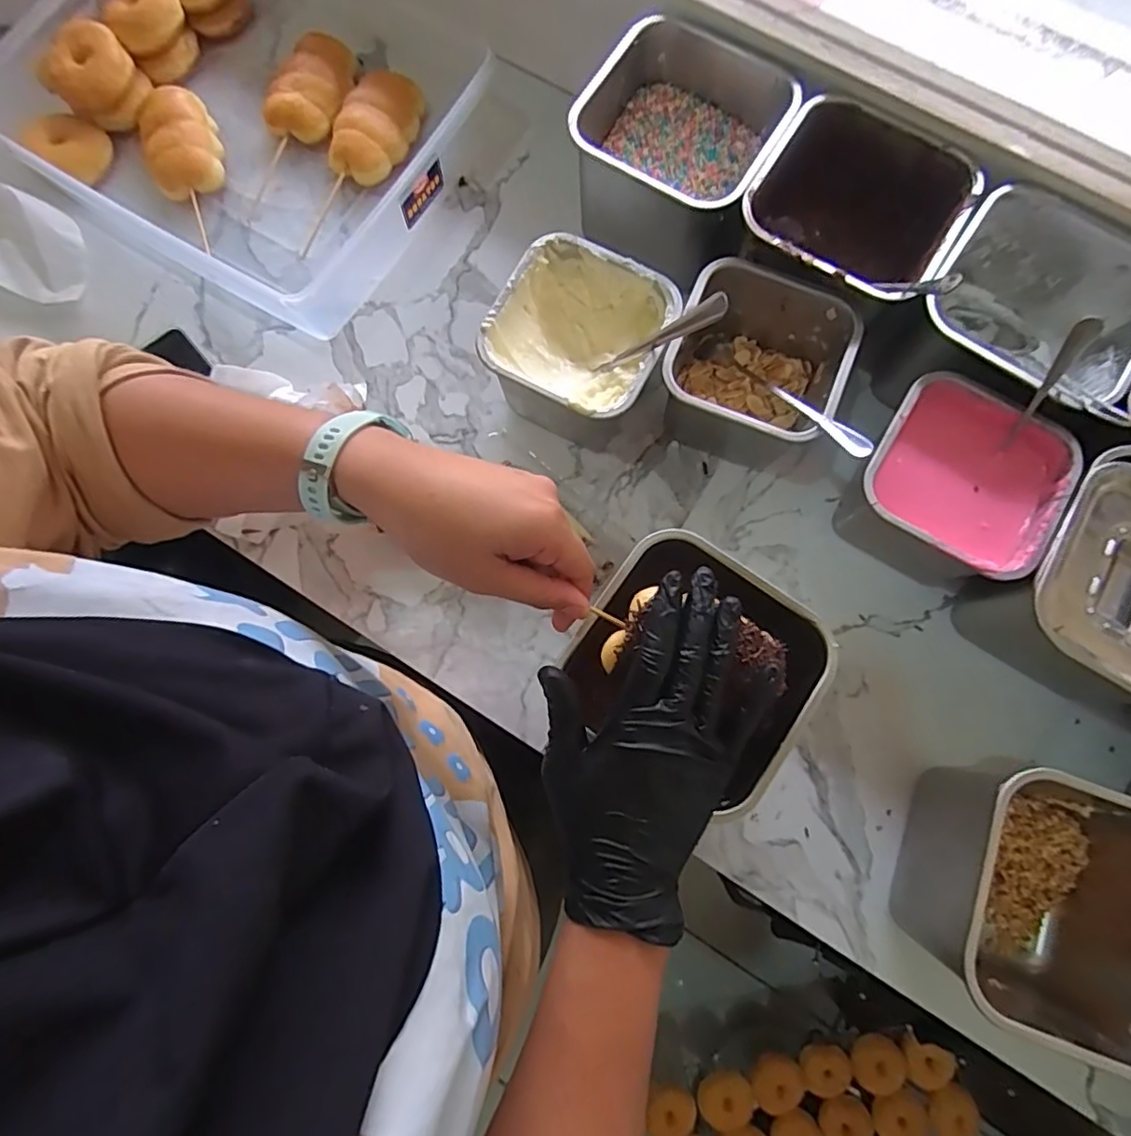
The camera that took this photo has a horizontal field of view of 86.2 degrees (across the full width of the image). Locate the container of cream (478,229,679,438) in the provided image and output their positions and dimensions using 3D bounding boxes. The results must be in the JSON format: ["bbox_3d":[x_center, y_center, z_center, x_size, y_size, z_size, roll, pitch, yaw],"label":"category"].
[{"bbox_3d":[0.012,-0.161,0.461,0.117,0.096,0.117,28,80,6],"label":"container of cream"}]

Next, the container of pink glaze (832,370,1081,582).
[{"bbox_3d":[0.258,-0.050,0.433,0.120,0.091,0.123,32,81,7],"label":"container of pink glaze"}]

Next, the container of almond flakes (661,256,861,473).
[{"bbox_3d":[0.137,-0.145,0.457,0.118,0.095,0.120,24,80,6],"label":"container of almond flakes"}]

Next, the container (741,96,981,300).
[{"bbox_3d":[0.206,-0.252,0.453,0.135,0.080,0.136,31,81,7],"label":"container"}]

